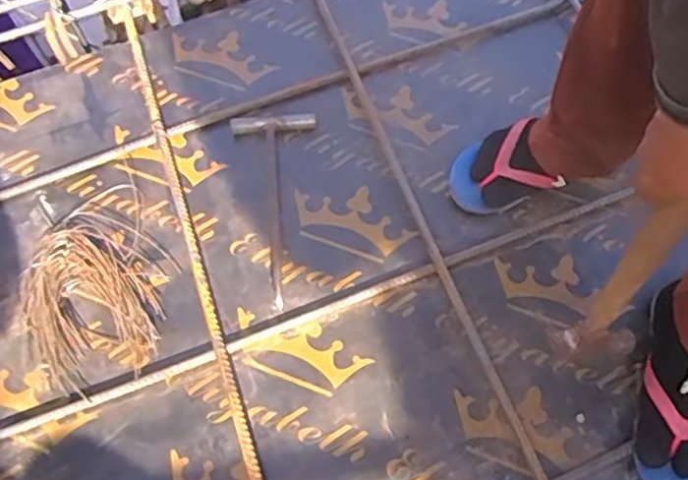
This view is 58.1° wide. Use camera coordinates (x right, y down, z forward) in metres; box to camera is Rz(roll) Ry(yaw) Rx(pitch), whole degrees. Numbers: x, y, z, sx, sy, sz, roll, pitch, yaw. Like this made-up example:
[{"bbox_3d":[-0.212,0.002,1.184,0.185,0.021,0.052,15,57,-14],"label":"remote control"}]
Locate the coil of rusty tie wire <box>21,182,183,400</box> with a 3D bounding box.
[{"bbox_3d":[-0.306,0.055,0.765,0.227,0.034,0.224,38,72,18],"label":"coil of rusty tie wire"}]

